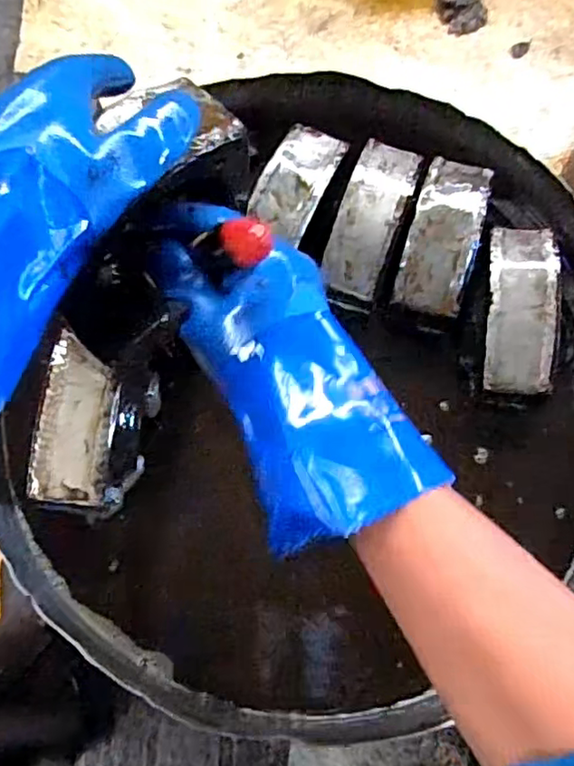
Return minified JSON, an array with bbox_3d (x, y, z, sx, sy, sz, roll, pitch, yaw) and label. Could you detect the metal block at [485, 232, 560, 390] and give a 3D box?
[{"bbox_3d":[0.209,-0.070,0.533,0.057,0.027,0.152,6,74,1],"label":"metal block"}]

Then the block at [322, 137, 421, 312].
[{"bbox_3d":[0.079,-0.156,0.572,0.059,0.040,0.163,20,75,5],"label":"block"}]

